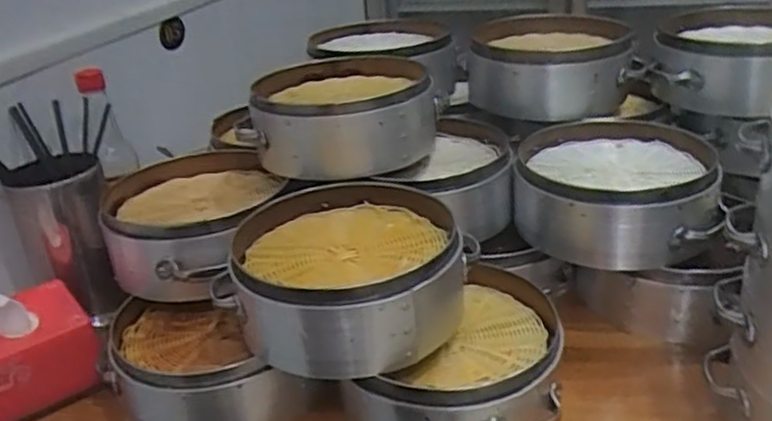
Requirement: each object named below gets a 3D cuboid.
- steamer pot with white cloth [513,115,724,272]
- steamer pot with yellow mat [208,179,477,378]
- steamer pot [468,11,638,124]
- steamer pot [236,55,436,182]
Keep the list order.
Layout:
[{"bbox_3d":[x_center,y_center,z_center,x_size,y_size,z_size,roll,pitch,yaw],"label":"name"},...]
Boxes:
[{"bbox_3d":[0.229,-0.024,0.695,0.185,0.076,0.196,5,28,19],"label":"steamer pot with white cloth"},{"bbox_3d":[-0.035,0.045,0.571,0.193,0.070,0.183,-4,26,2],"label":"steamer pot with yellow mat"},{"bbox_3d":[0.197,-0.174,0.836,0.183,0.079,0.196,1,27,13],"label":"steamer pot"},{"bbox_3d":[-0.043,-0.108,0.710,0.185,0.077,0.180,-3,26,4],"label":"steamer pot"}]

